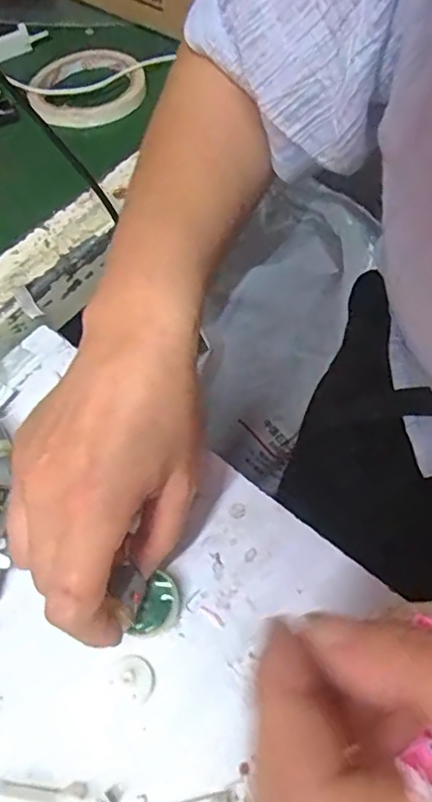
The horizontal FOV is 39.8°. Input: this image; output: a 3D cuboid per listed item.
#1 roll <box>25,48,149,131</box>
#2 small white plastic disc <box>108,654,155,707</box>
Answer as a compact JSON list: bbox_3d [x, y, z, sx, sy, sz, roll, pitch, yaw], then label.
[{"bbox_3d":[-0.112,-0.272,0.516,0.097,0.020,0.097,-1,60,3],"label":"roll"},{"bbox_3d":[-0.040,0.132,0.285,0.020,0.004,0.022,-1,60,3],"label":"small white plastic disc"}]

